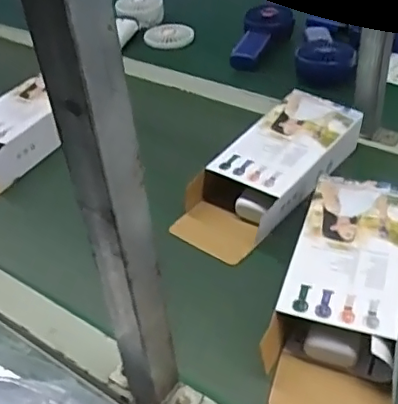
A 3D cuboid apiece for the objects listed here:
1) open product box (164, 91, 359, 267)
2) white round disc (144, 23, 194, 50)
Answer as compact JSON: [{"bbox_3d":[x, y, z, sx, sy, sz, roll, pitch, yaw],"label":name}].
[{"bbox_3d":[0.085,-0.037,0.658,0.114,0.058,0.257,28,51,33],"label":"open product box"},{"bbox_3d":[-0.055,-0.306,1.022,0.090,0.015,0.088,-4,39,3],"label":"white round disc"}]

